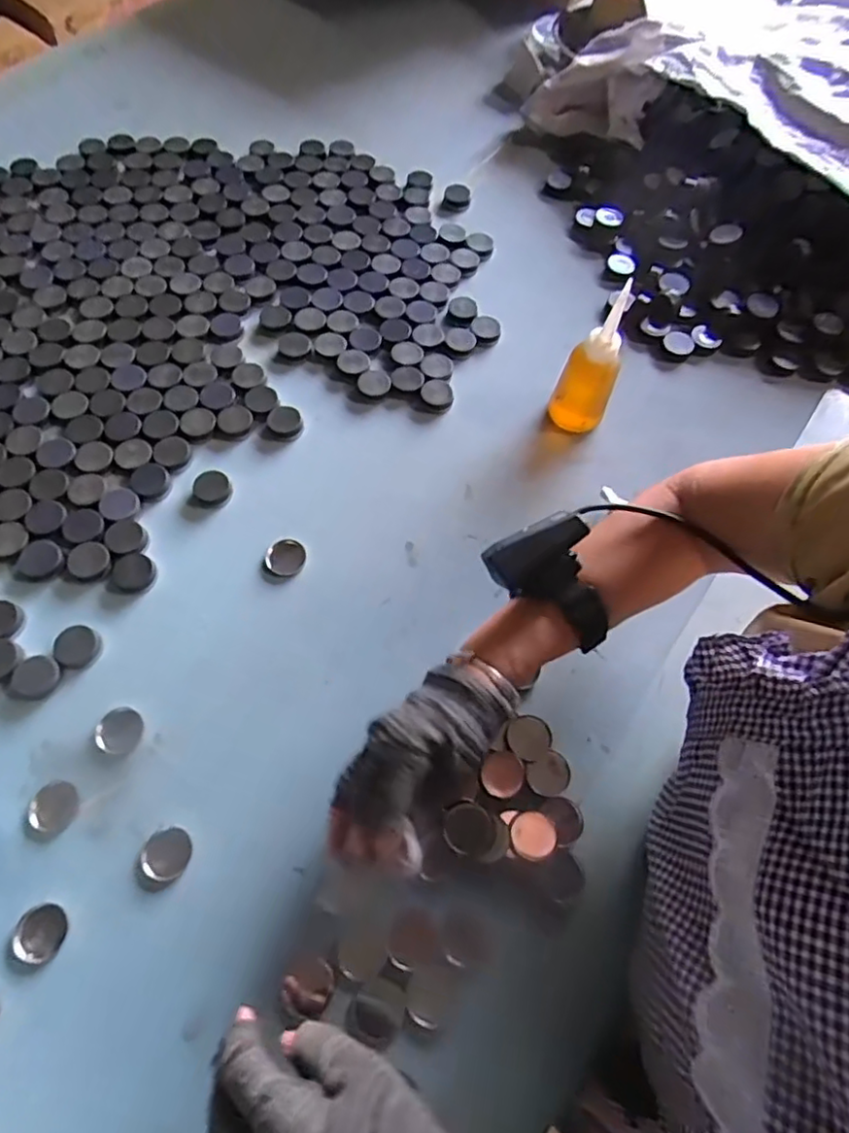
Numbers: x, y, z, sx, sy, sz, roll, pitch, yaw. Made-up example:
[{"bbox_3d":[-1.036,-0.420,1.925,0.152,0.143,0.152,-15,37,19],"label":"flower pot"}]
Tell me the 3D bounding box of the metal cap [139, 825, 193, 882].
[{"bbox_3d":[-0.184,0.205,0.441,0.034,0.004,0.035,1,64,-2],"label":"metal cap"}]

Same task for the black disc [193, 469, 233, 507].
[{"bbox_3d":[-0.194,-0.072,0.567,0.033,0.004,0.039,-21,67,-12],"label":"black disc"}]

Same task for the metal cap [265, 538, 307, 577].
[{"bbox_3d":[-0.121,-0.011,0.543,0.031,0.007,0.036,21,65,7],"label":"metal cap"}]

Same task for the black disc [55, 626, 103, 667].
[{"bbox_3d":[-0.278,0.063,0.494,0.035,0.004,0.033,1,64,-2],"label":"black disc"}]

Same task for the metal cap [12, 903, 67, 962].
[{"bbox_3d":[-0.259,0.246,0.416,0.032,0.009,0.033,1,64,-2],"label":"metal cap"}]

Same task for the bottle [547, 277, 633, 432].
[{"bbox_3d":[0.157,-0.180,0.575,0.049,0.138,0.043,-17,67,-11],"label":"bottle"}]

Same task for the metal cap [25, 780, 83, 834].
[{"bbox_3d":[-0.268,0.174,0.447,0.030,0.010,0.033,1,64,-2],"label":"metal cap"}]

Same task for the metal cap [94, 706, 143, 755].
[{"bbox_3d":[-0.233,0.124,0.471,0.032,0.005,0.035,1,64,-2],"label":"metal cap"}]

